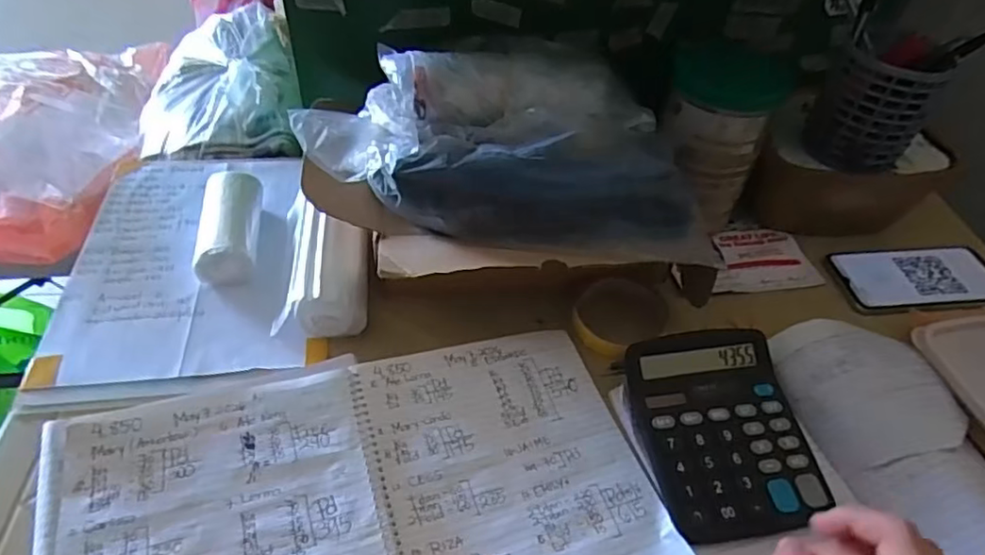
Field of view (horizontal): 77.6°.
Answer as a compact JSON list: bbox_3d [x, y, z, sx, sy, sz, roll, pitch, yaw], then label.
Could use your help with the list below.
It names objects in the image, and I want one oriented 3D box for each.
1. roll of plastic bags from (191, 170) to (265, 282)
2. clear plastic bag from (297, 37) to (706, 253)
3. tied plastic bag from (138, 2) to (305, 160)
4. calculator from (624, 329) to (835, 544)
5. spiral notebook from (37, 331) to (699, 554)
[{"bbox_3d":[-0.238,-0.045,0.558,0.049,0.044,0.115,-3,47,-9],"label":"roll of plastic bags"},{"bbox_3d":[0.014,-0.112,0.505,0.321,0.088,0.148,8,46,2],"label":"clear plastic bag"},{"bbox_3d":[-0.351,-0.240,0.772,0.169,0.067,0.275,-5,47,-10],"label":"tied plastic bag"},{"bbox_3d":[0.169,0.108,0.443,0.119,0.037,0.140,-2,47,-8],"label":"calculator"},{"bbox_3d":[-0.072,0.157,0.391,0.371,0.029,0.246,-13,49,-18],"label":"spiral notebook"}]

